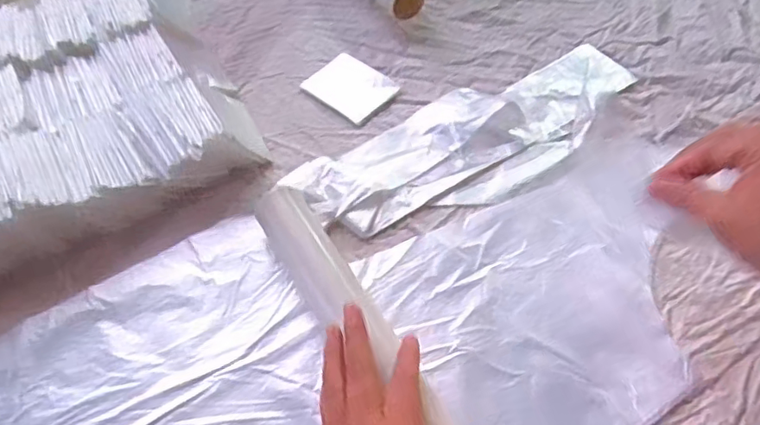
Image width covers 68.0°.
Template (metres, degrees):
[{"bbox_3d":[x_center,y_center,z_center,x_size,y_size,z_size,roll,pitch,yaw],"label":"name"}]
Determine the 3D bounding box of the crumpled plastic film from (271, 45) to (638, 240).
[{"bbox_3d":[0.091,-0.071,0.500,0.331,0.028,0.115,-29,59,-16],"label":"crumpled plastic film"}]

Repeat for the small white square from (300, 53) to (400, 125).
[{"bbox_3d":[-0.029,-0.124,0.551,0.080,0.004,0.063,35,64,23],"label":"small white square"}]

